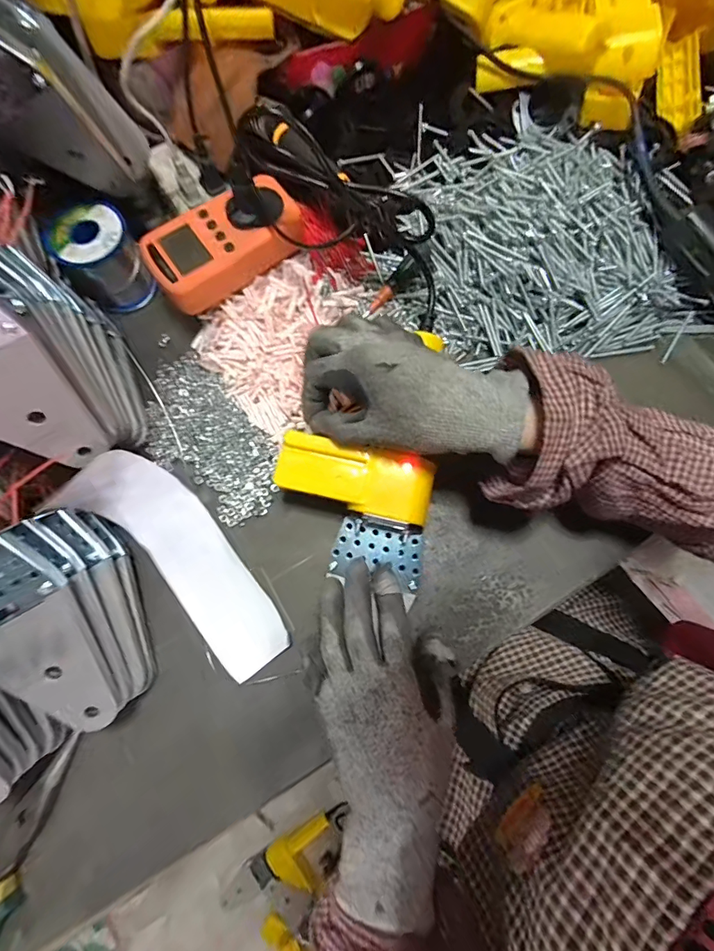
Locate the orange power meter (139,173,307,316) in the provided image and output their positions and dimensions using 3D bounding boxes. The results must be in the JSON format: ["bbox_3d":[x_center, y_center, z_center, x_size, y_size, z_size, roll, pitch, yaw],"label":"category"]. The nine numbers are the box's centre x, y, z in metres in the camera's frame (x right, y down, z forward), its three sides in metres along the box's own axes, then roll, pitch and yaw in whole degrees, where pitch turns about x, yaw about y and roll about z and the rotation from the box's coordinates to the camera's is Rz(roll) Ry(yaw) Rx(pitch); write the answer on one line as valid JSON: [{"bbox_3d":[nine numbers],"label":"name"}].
[{"bbox_3d":[-0.107,-0.192,0.376,0.130,0.040,0.074,-31,77,-7],"label":"orange power meter"}]

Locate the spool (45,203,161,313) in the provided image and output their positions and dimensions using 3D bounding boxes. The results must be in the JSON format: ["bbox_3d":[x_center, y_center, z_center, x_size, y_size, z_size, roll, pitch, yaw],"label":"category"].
[{"bbox_3d":[-0.224,-0.193,0.398,0.061,0.062,0.065,0,75,0],"label":"spool"}]

